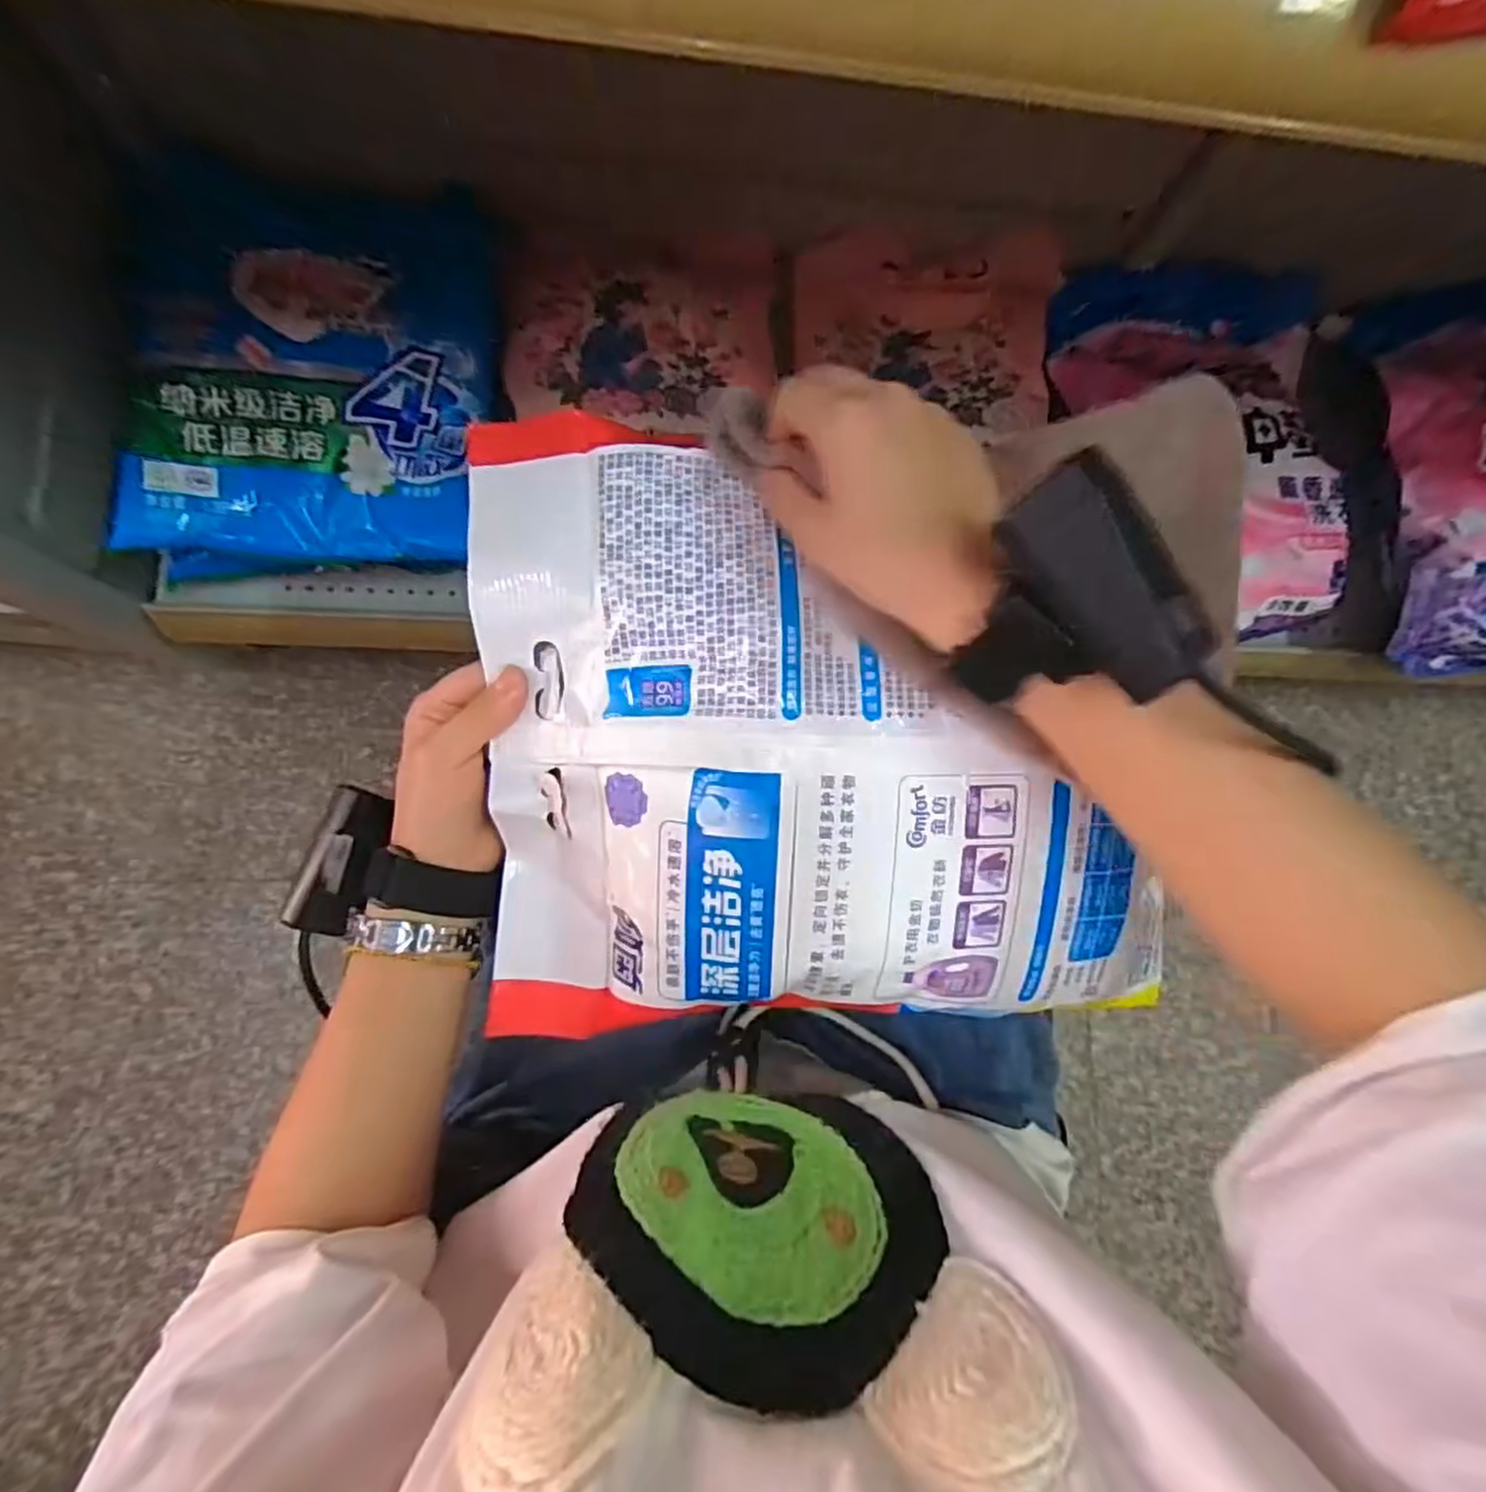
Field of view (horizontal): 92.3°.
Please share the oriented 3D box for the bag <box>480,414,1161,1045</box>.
[{"bbox_3d":[0.033,-0.006,0.327,0.295,0.077,0.259,-1,83,-7],"label":"bag"}]

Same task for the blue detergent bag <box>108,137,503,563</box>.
[{"bbox_3d":[-0.327,-0.300,0.553,0.250,0.076,0.300,-4,83,-7],"label":"blue detergent bag"}]

